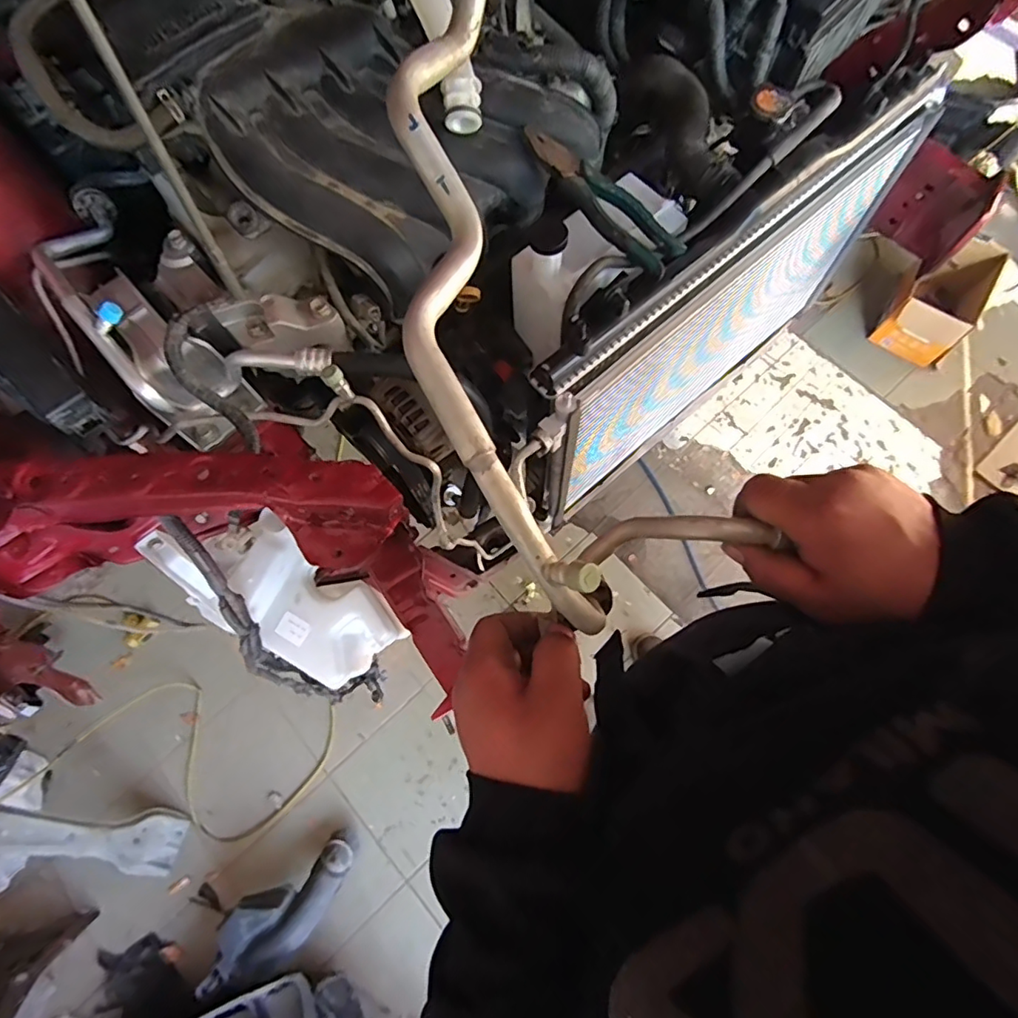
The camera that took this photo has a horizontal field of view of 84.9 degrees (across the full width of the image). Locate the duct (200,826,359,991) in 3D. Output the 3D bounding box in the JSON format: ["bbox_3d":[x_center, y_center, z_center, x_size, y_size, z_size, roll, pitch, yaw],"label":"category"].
[{"bbox_3d":[-0.489,0.870,1.192,0.376,0.082,0.146,-36,73,-24],"label":"duct"}]

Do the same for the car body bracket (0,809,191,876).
[{"bbox_3d":[-0.926,0.715,1.199,0.414,0.077,0.118,26,67,-31],"label":"car body bracket"}]

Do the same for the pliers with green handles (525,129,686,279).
[{"bbox_3d":[0.096,-0.316,0.567,0.190,0.019,0.052,42,75,-3],"label":"pliers with green handles"}]

